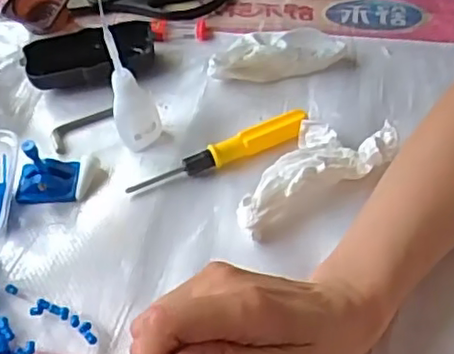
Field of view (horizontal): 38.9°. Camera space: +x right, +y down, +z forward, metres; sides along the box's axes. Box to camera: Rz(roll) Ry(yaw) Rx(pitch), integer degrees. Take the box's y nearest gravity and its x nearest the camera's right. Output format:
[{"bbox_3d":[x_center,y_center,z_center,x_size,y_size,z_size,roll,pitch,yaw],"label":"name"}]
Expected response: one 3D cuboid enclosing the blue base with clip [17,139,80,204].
[{"bbox_3d":[-0.133,-0.007,0.456,0.045,0.044,0.029,-6,48,2],"label":"blue base with clip"}]

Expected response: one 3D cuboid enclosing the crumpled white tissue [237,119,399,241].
[{"bbox_3d":[0.057,-0.010,0.453,0.132,0.027,0.062,-26,51,-15],"label":"crumpled white tissue"}]

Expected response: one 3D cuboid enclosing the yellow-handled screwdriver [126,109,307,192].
[{"bbox_3d":[-0.004,-0.017,0.469,0.139,0.015,0.016,-24,50,-14],"label":"yellow-handled screwdriver"}]

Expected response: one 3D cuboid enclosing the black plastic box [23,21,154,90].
[{"bbox_3d":[-0.116,-0.101,0.547,0.105,0.024,0.055,-11,48,-3],"label":"black plastic box"}]

